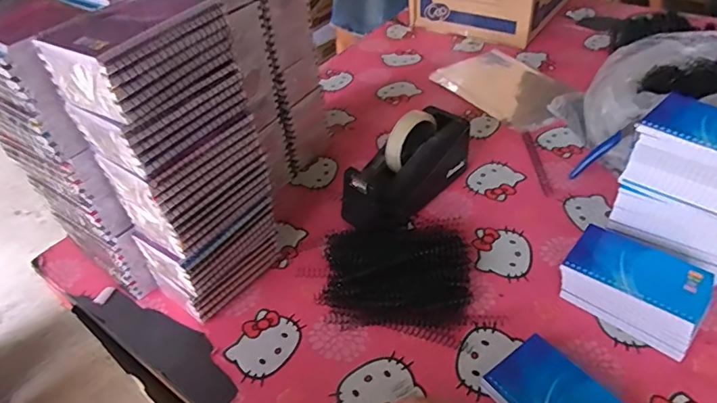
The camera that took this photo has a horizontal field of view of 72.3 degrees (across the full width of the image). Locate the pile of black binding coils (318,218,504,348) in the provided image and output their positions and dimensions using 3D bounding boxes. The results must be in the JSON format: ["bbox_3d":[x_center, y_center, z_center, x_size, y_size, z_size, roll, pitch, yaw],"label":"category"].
[{"bbox_3d":[0.051,0.085,0.583,0.193,0.046,0.156,1,42,7],"label":"pile of black binding coils"}]

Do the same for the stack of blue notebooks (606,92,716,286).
[{"bbox_3d":[0.374,-0.011,0.559,0.135,0.171,0.092,26,50,30],"label":"stack of blue notebooks"}]

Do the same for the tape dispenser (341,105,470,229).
[{"bbox_3d":[0.064,-0.043,0.671,0.085,0.118,0.214,25,50,29],"label":"tape dispenser"}]

